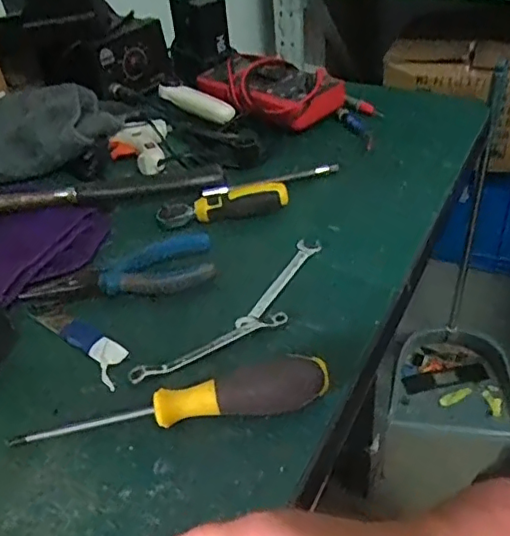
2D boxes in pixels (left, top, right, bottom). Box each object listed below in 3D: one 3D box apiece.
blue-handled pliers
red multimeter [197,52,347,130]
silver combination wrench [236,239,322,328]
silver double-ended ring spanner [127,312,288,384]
[{"bbox_3d":[-0.111,0.006,0.468,0.153,0.019,0.051,-14,41,-9],"label":"blue-handled pliers"},{"bbox_3d":[0.012,-0.224,0.690,0.190,0.040,0.109,26,50,31],"label":"red multimeter"},{"bbox_3d":[0.022,0.011,0.464,0.020,0.004,0.116,17,46,25],"label":"silver combination wrench"},{"bbox_3d":[-0.032,0.056,0.414,0.121,0.008,0.013,-21,42,-16],"label":"silver double-ended ring spanner"}]

